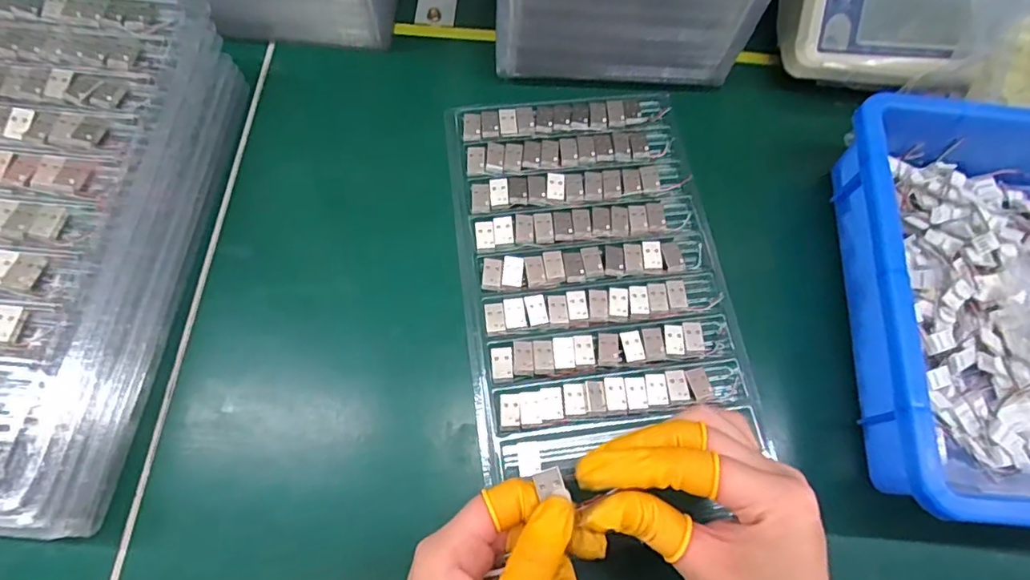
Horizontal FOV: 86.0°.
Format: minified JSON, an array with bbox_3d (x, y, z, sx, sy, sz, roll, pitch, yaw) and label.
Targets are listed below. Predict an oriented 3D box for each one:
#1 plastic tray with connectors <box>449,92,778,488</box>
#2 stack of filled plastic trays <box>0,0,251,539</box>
[{"bbox_3d":[0.047,-0.020,0.353,0.163,0.009,0.241,-7,70,-5],"label":"plastic tray with connectors"},{"bbox_3d":[-0.279,-0.035,0.310,0.166,0.070,0.295,5,69,0],"label":"stack of filled plastic trays"}]

